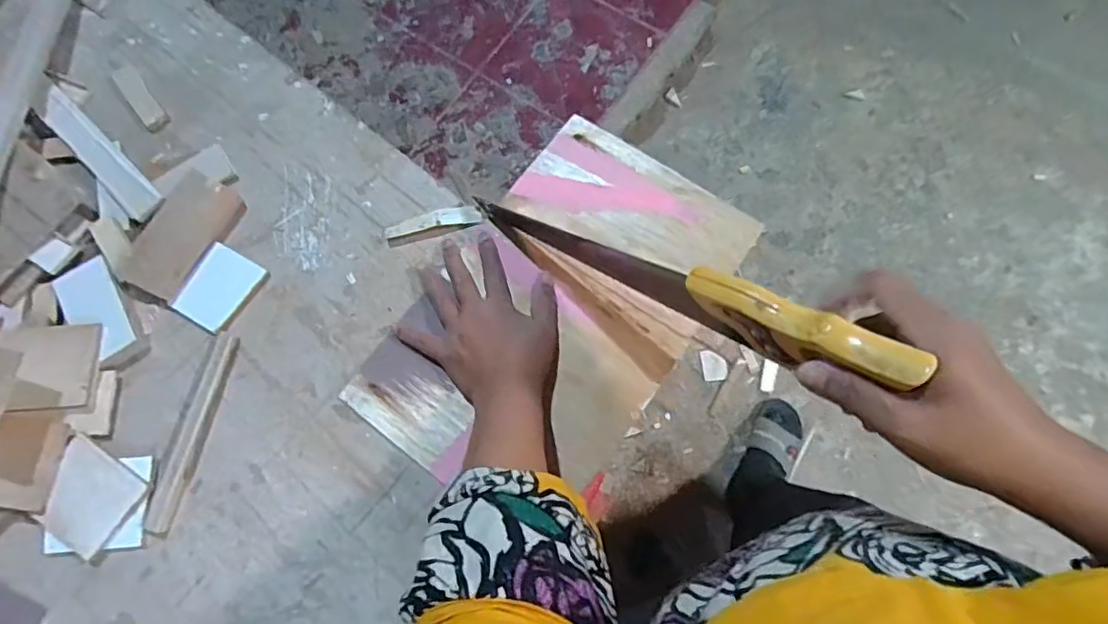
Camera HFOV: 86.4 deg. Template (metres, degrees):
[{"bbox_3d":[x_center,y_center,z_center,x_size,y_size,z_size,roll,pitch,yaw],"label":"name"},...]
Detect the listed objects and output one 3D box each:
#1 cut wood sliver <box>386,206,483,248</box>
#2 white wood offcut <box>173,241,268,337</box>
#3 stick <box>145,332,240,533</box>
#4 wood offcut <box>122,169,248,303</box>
[{"bbox_3d":[-0.117,-0.086,0.576,0.096,0.005,0.026,-15,77,-1],"label":"cut wood sliver"},{"bbox_3d":[-0.318,-0.022,0.560,0.063,0.004,0.075,29,79,12],"label":"white wood offcut"},{"bbox_3d":[-0.326,0.104,0.532,0.024,0.004,0.176,10,76,7],"label":"stick"},{"bbox_3d":[-0.361,-0.074,0.572,0.062,0.014,0.122,27,78,11],"label":"wood offcut"}]

